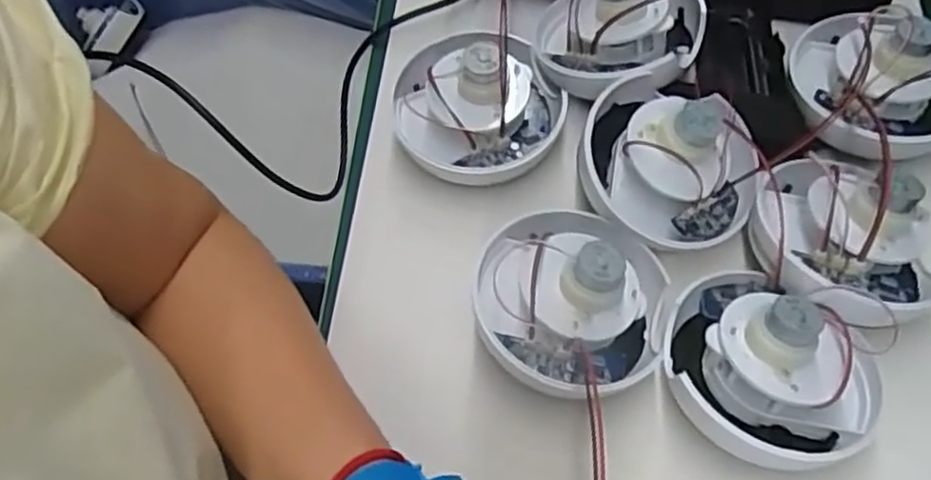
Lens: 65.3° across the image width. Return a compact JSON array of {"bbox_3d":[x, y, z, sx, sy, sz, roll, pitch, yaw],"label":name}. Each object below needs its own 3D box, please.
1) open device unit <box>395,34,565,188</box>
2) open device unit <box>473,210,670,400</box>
[{"bbox_3d":[0.008,-0.089,0.455,0.107,0.064,0.102,1,62,2],"label":"open device unit"},{"bbox_3d":[0.058,0.030,0.384,0.102,0.066,0.106,36,69,19],"label":"open device unit"}]

